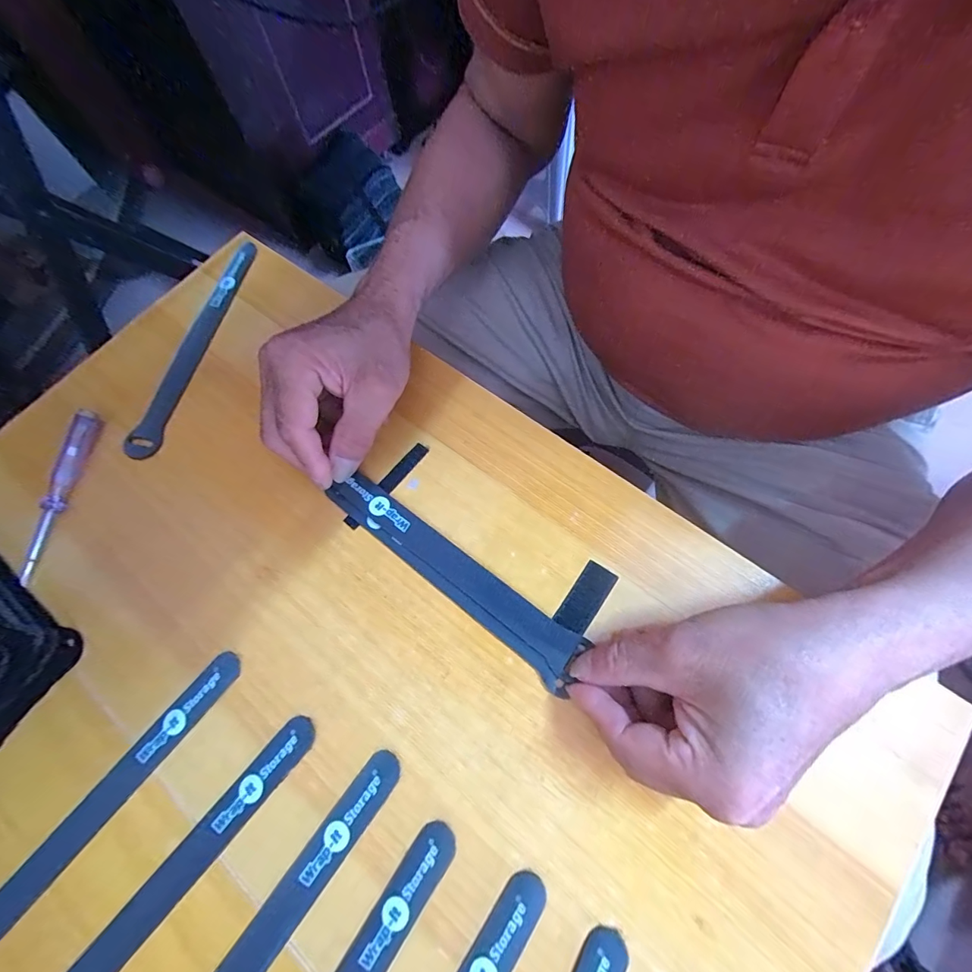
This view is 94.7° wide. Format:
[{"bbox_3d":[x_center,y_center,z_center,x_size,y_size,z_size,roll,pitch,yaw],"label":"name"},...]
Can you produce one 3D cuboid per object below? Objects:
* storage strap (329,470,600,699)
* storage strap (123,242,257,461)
[{"bbox_3d":[-0.023,0.051,0.272,0.178,0.009,0.028,35,75,15],"label":"storage strap"},{"bbox_3d":[-0.220,-0.113,0.340,0.019,0.009,0.198,12,70,7],"label":"storage strap"}]

